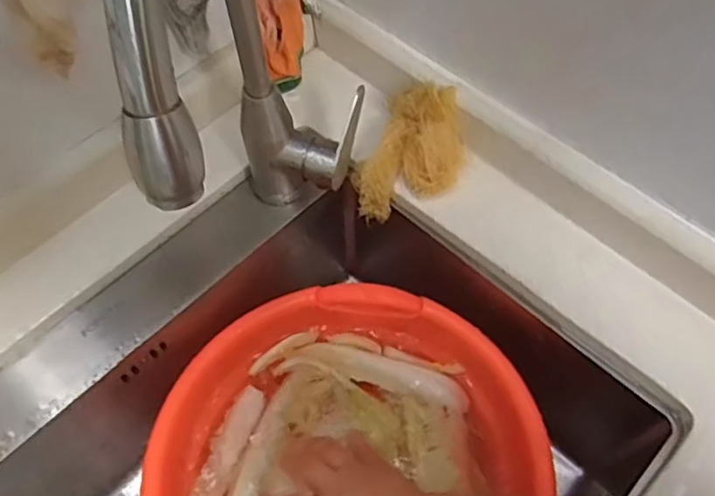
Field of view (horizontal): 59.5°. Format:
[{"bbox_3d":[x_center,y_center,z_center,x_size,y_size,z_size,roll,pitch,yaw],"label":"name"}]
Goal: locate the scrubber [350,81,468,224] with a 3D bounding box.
[{"bbox_3d":[0.046,-0.087,0.562,0.101,0.080,0.083,-11,60,-6],"label":"scrubber"}]

